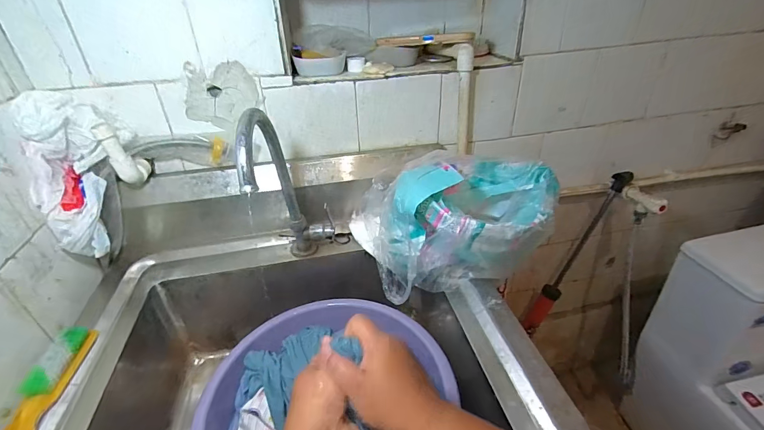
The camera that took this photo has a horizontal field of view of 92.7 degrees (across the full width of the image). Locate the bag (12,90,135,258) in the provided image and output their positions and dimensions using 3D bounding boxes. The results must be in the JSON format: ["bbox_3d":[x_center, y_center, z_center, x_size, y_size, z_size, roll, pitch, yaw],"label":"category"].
[{"bbox_3d":[-0.422,-0.052,0.512,0.084,0.222,0.107,-1,8,2],"label":"bag"}]

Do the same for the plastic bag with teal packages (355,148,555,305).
[{"bbox_3d":[0.108,0.010,0.578,0.304,0.176,0.161,-5,34,-4],"label":"plastic bag with teal packages"}]

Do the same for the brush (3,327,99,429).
[{"bbox_3d":[-0.376,0.209,0.388,0.037,0.035,0.202,-7,34,-7],"label":"brush"}]

